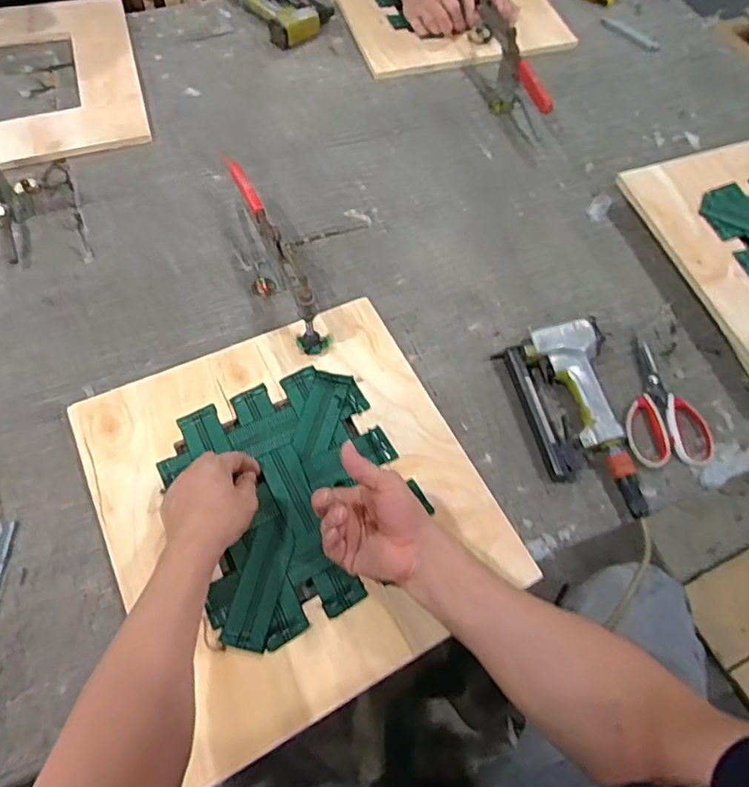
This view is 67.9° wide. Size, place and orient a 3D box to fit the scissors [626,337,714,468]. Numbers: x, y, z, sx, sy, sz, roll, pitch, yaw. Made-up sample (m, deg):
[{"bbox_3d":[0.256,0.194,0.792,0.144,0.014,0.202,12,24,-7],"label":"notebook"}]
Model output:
[{"bbox_3d":[0.362,0.008,0.707,0.103,0.011,0.173,-3,64,-3],"label":"scissors"}]

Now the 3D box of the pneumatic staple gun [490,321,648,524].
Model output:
[{"bbox_3d":[0.252,0.032,0.682,0.125,0.041,0.252,-12,65,-8],"label":"pneumatic staple gun"}]

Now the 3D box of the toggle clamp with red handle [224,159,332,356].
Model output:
[{"bbox_3d":[-0.127,-0.193,0.749,0.049,0.110,0.299,-20,66,-11],"label":"toggle clamp with red handle"}]

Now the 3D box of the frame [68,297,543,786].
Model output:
[{"bbox_3d":[-0.091,0.113,0.631,0.394,0.014,0.424,-24,67,-13],"label":"frame"}]

